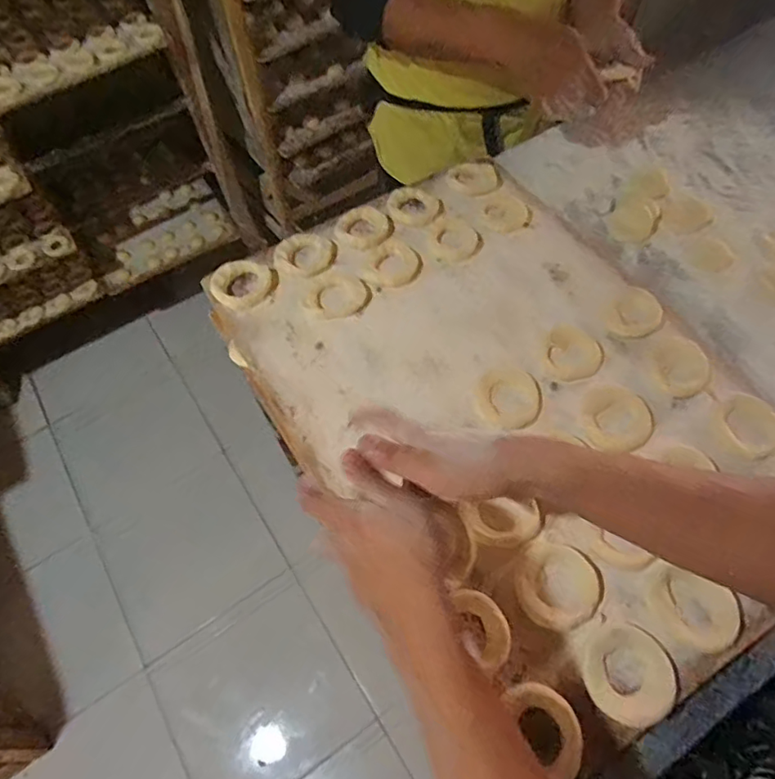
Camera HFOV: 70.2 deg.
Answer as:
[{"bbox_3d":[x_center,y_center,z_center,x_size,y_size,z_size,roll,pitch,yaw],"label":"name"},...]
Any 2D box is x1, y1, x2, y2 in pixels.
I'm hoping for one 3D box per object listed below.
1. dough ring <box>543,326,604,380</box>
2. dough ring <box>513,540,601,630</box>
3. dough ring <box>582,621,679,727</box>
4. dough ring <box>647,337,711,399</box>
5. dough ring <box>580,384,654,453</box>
[{"bbox_3d":[0.194,-0.037,0.576,0.059,0.004,0.064,-2,59,3],"label":"dough ring"},{"bbox_3d":[0.142,0.164,0.463,0.067,0.005,0.068,-2,59,3],"label":"dough ring"},{"bbox_3d":[0.188,0.219,0.427,0.066,0.007,0.069,-2,59,3],"label":"dough ring"},{"bbox_3d":[0.299,-0.025,0.566,0.059,0.007,0.076,22,63,17],"label":"dough ring"},{"bbox_3d":[0.223,0.028,0.539,0.067,0.006,0.066,-2,59,3],"label":"dough ring"}]

